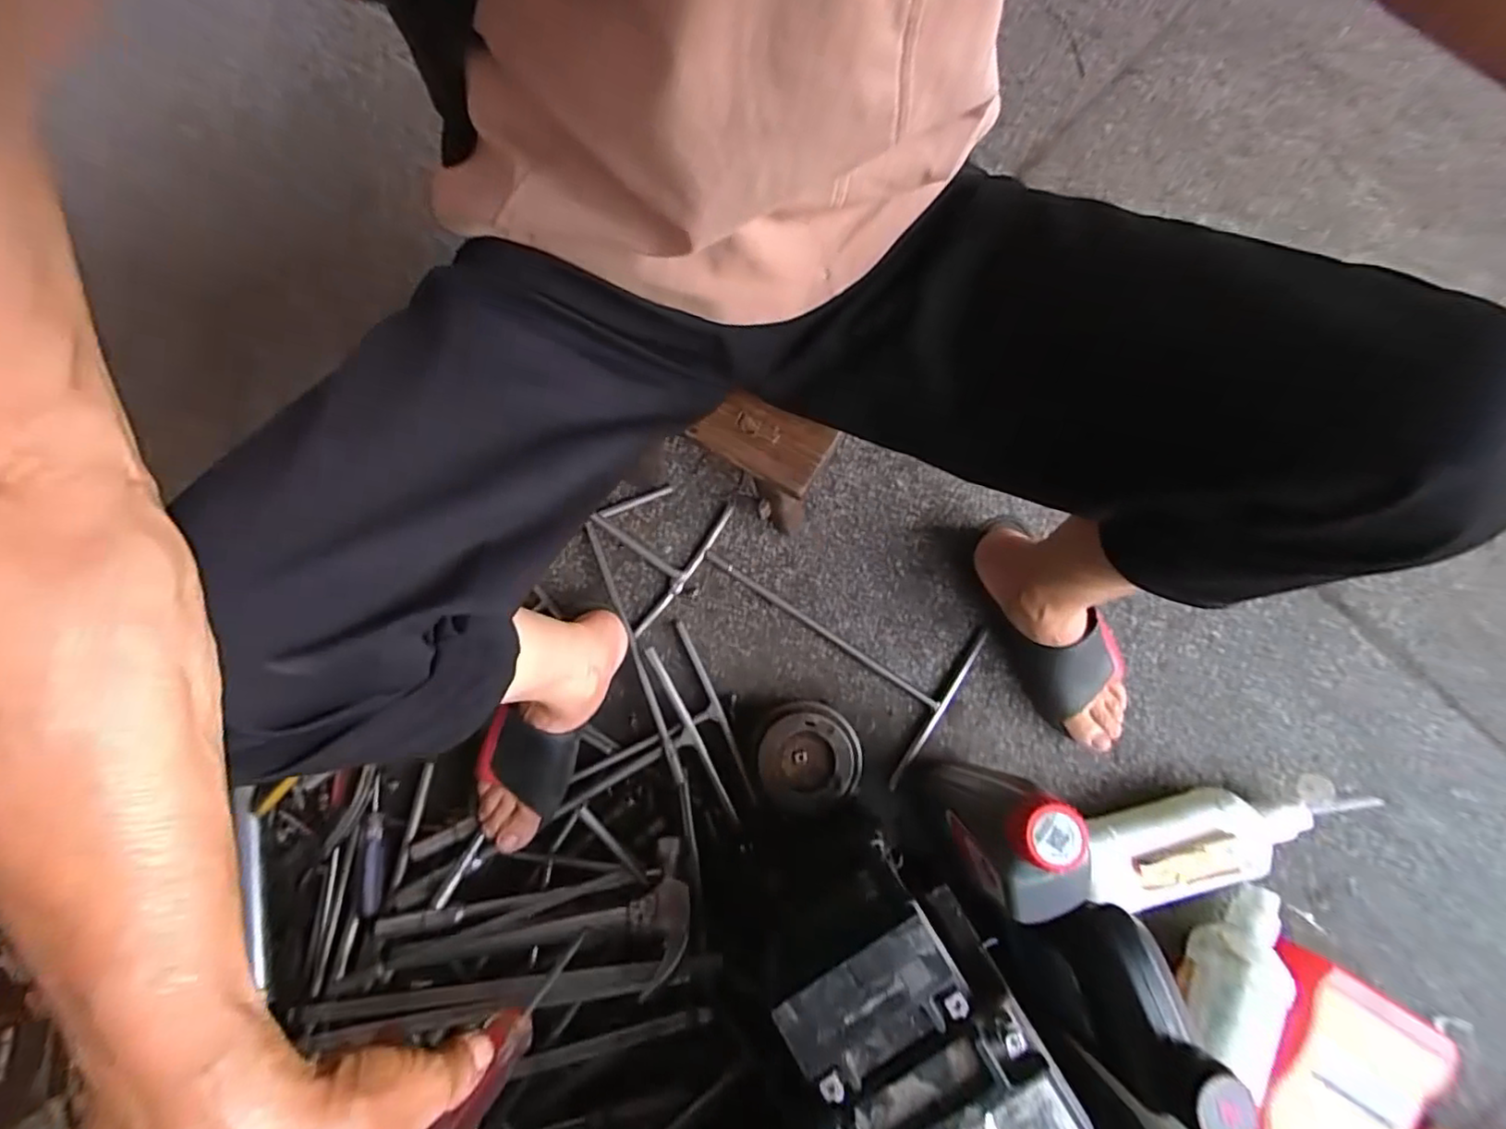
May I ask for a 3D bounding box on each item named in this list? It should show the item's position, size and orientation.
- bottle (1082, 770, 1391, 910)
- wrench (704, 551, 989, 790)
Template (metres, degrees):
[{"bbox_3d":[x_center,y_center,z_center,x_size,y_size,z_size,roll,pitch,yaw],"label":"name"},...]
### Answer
[{"bbox_3d":[0.425,0.250,0.584,0.254,0.072,0.075,-15,79,-1],"label":"bottle"},{"bbox_3d":[0.072,0.069,0.658,0.288,0.010,0.174,33,82,8],"label":"wrench"}]

